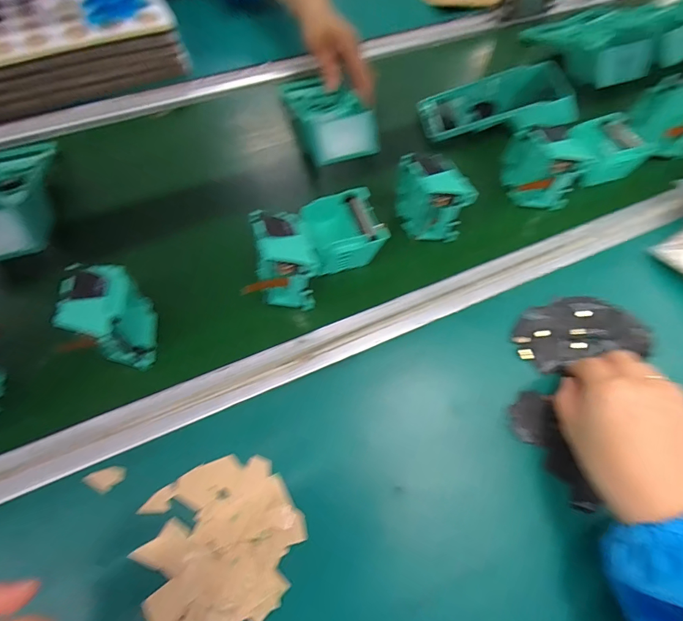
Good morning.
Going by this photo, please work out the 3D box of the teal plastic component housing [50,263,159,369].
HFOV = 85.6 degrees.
[{"bbox_3d":[-0.197,0.009,0.320,0.047,0.073,0.073,-4,62,-3],"label":"teal plastic component housing"}]

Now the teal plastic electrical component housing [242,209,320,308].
[{"bbox_3d":[-0.056,-0.047,0.351,0.062,0.072,0.068,-5,62,-3],"label":"teal plastic electrical component housing"}]

